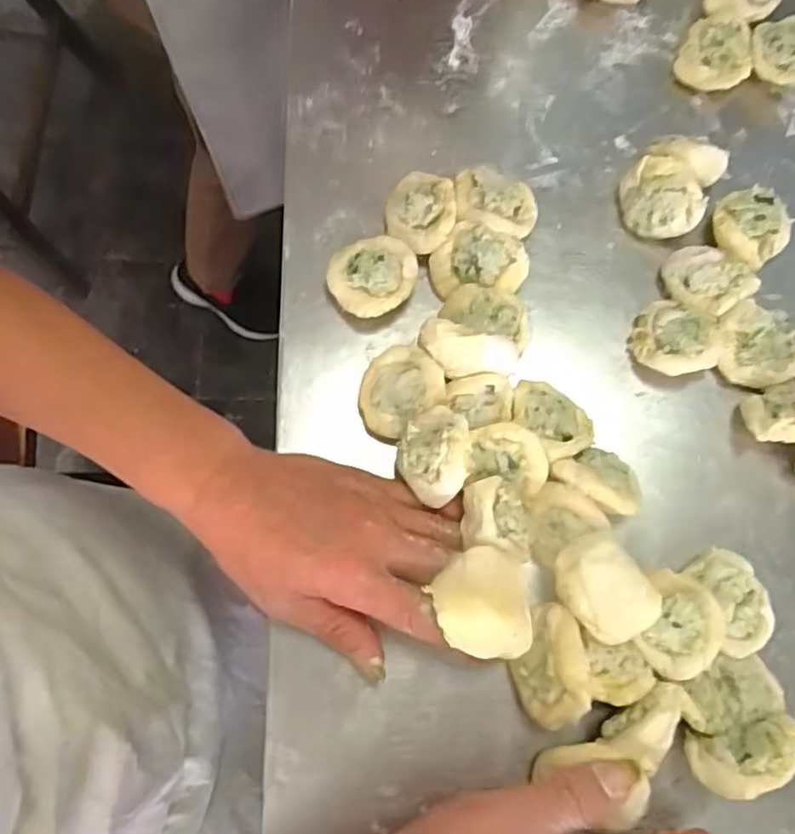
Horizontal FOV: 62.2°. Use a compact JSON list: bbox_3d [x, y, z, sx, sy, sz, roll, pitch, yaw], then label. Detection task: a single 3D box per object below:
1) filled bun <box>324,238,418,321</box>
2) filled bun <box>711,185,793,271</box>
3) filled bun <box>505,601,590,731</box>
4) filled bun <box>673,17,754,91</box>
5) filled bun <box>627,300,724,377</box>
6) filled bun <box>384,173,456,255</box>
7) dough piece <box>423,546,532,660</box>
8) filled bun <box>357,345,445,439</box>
[{"bbox_3d":[-0.016,-0.090,0.427,0.050,0.023,0.056,41,80,11],"label":"filled bun"},{"bbox_3d":[0.232,-0.124,0.436,0.047,0.029,0.048,0,75,2],"label":"filled bun"},{"bbox_3d":[0.080,0.134,0.357,0.035,0.040,0.060,-4,74,-3],"label":"filled bun"},{"bbox_3d":[0.230,-0.260,0.476,0.050,0.024,0.051,21,76,7],"label":"filled bun"},{"bbox_3d":[0.174,-0.047,0.415,0.052,0.033,0.043,38,77,9],"label":"filled bun"},{"bbox_3d":[0.015,-0.136,0.439,0.045,0.027,0.055,6,75,3],"label":"filled bun"},{"bbox_3d":[0.043,0.094,0.335,0.047,0.029,0.053,-1,75,1],"label":"dough piece"},{"bbox_3d":[0.003,-0.014,0.403,0.052,0.021,0.052,-3,82,19],"label":"filled bun"}]

